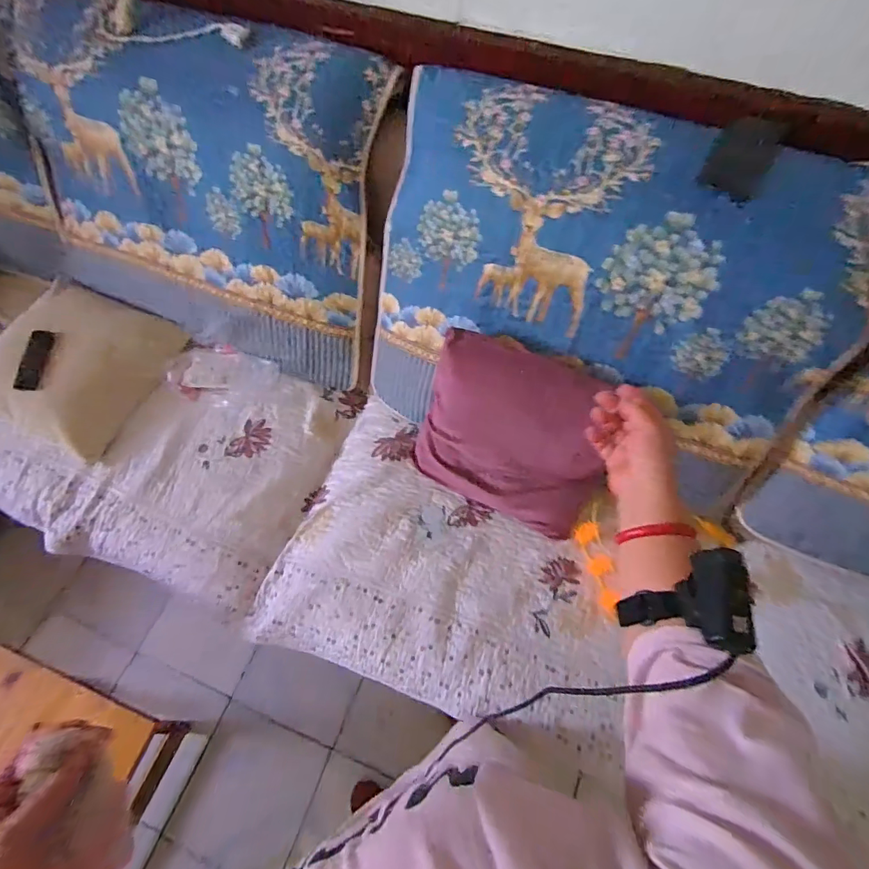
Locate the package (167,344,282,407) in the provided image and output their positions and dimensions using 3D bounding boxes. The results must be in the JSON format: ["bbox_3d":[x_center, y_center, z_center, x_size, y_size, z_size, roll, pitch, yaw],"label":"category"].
[{"bbox_3d":[-0.517,-0.144,1.088,0.244,0.022,0.142,16,85,-1],"label":"package"}]

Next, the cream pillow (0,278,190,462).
[{"bbox_3d":[-0.855,-0.170,1.046,0.365,0.116,0.375,22,66,9],"label":"cream pillow"}]

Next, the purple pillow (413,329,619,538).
[{"bbox_3d":[0.167,-0.007,0.917,0.393,0.368,0.103,26,36,11],"label":"purple pillow"}]

